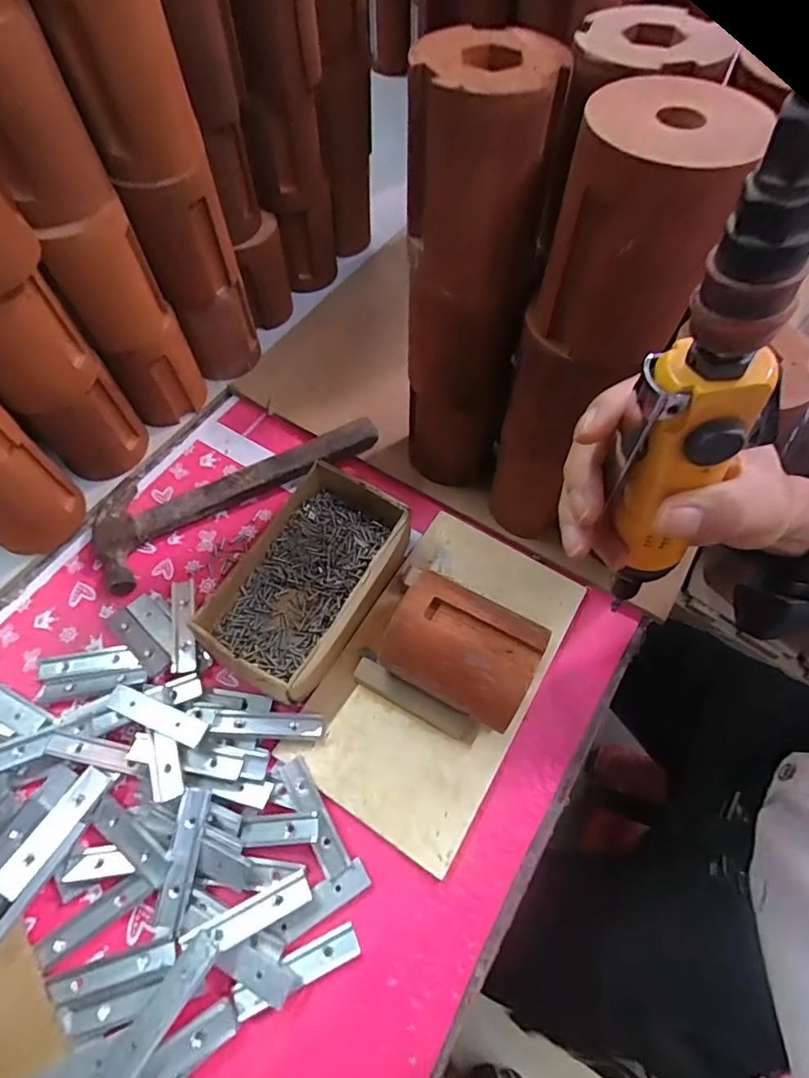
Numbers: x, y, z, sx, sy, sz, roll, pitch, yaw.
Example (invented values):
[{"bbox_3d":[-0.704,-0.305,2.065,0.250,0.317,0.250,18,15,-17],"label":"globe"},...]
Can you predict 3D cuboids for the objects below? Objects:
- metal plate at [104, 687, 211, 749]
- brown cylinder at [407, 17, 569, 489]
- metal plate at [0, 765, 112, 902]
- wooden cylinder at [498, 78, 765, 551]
[{"bbox_3d":[-0.174,0.124,0.365,0.074,0.004,0.018,19,61,12],"label":"metal plate"},{"bbox_3d":[0.039,-0.148,0.371,0.072,0.300,0.074,-2,62,-2],"label":"brown cylinder"},{"bbox_3d":[-0.233,0.192,0.345,0.018,0.006,0.080,22,48,11],"label":"metal plate"},{"bbox_3d":[0.113,-0.109,0.332,0.079,0.277,0.078,21,64,10],"label":"wooden cylinder"}]

